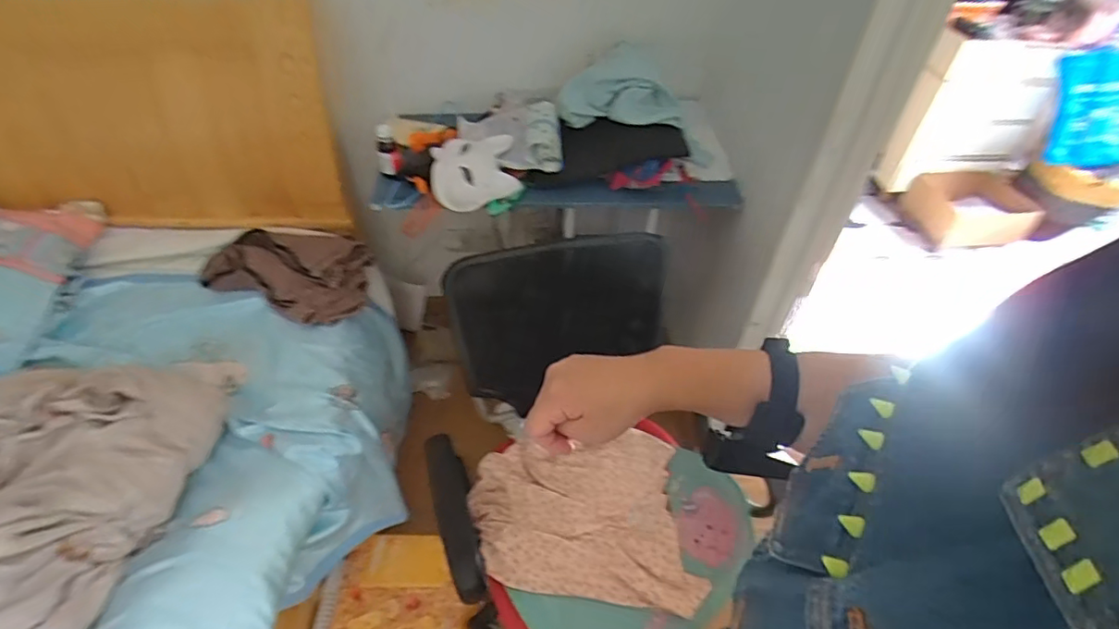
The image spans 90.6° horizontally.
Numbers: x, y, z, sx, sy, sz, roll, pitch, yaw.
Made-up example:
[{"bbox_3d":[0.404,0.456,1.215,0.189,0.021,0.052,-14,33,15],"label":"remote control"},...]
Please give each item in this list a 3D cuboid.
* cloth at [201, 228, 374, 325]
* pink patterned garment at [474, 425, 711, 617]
[{"bbox_3d":[-0.658,-0.119,1.359,0.389,0.097,0.243,16,47,13],"label":"cloth"},{"bbox_3d":[0.044,0.366,1.026,0.406,0.051,0.340,1,45,-1],"label":"pink patterned garment"}]

